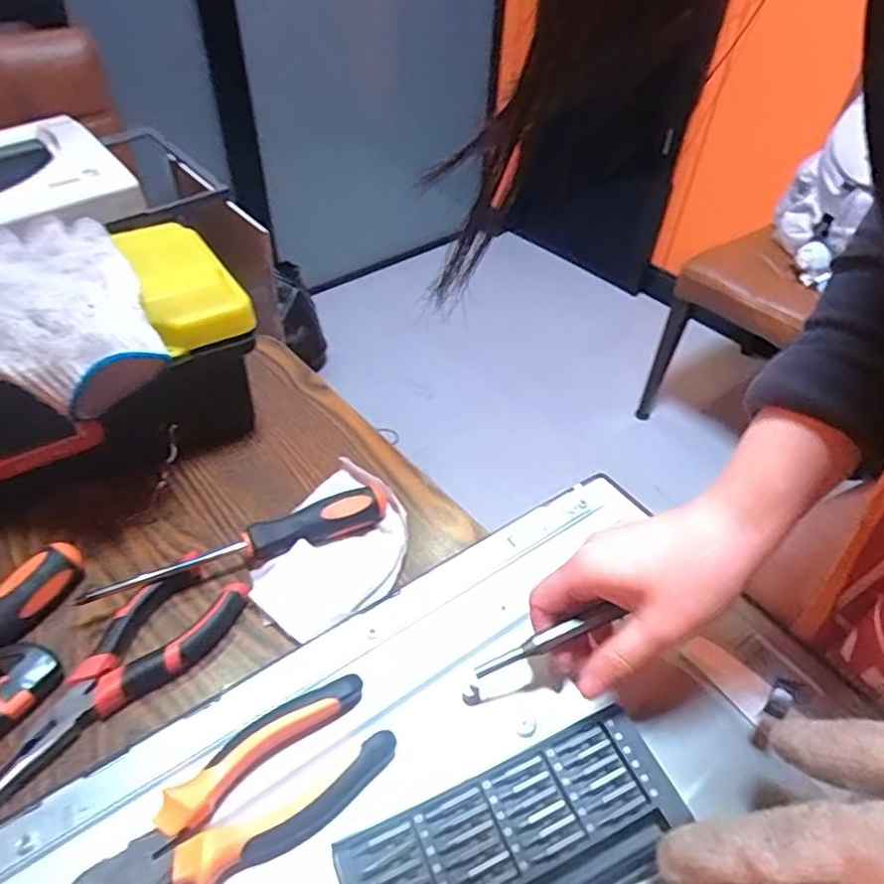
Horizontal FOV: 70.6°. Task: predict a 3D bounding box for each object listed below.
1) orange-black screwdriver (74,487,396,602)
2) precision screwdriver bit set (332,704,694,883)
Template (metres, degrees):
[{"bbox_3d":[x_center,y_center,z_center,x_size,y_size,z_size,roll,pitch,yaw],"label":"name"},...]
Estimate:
[{"bbox_3d":[-0.124,0.067,0.395,0.187,0.026,0.028,-18,47,-21],"label":"orange-black screwdriver"},{"bbox_3d":[0.034,0.182,0.282,0.152,0.019,0.066,-16,46,-19],"label":"precision screwdriver bit set"}]

